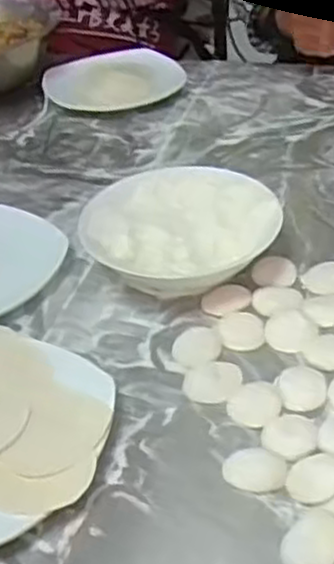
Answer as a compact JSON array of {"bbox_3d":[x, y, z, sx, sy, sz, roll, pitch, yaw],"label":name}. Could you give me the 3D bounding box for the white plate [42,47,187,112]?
[{"bbox_3d":[-0.075,-0.277,1.031,0.191,0.040,0.101,-1,38,3],"label":"white plate"}]

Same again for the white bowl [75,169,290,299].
[{"bbox_3d":[0.014,-0.045,0.702,0.168,0.054,0.168,-2,38,2],"label":"white bowl"}]

